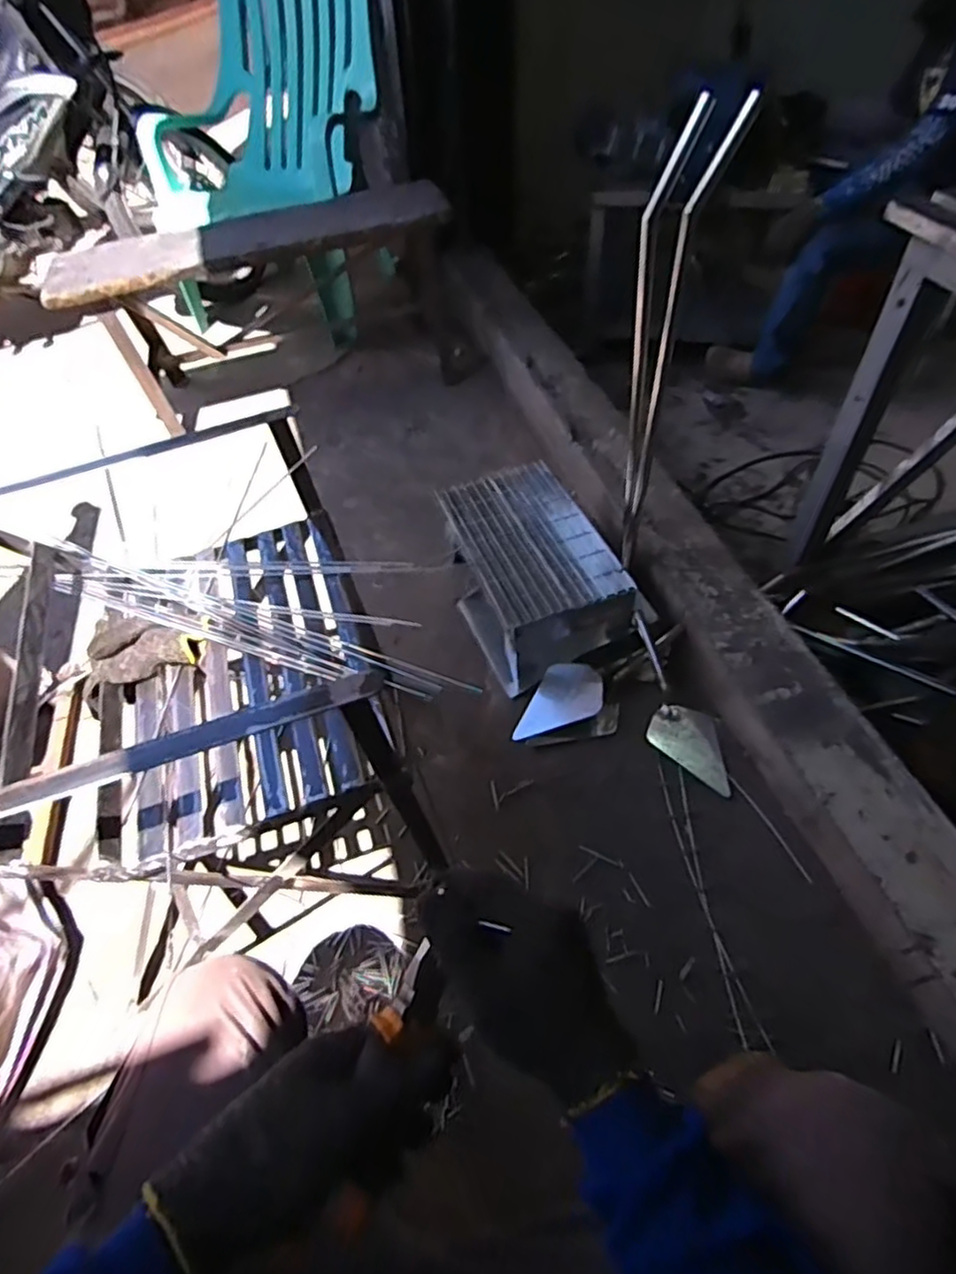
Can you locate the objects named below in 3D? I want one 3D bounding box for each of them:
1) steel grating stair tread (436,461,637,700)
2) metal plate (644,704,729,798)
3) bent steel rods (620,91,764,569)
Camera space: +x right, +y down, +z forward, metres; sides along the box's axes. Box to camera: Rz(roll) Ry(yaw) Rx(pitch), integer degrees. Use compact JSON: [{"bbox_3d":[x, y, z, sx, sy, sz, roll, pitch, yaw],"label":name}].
[{"bbox_3d":[0.098,-0.129,1.286,0.254,0.183,0.418,-16,52,-9],"label":"steel grating stair tread"},{"bbox_3d":[0.364,0.175,1.106,0.163,0.010,0.103,38,65,25],"label":"metal plate"},{"bbox_3d":[0.261,-0.378,0.997,0.097,0.652,0.064,-38,59,-24],"label":"bent steel rods"}]

